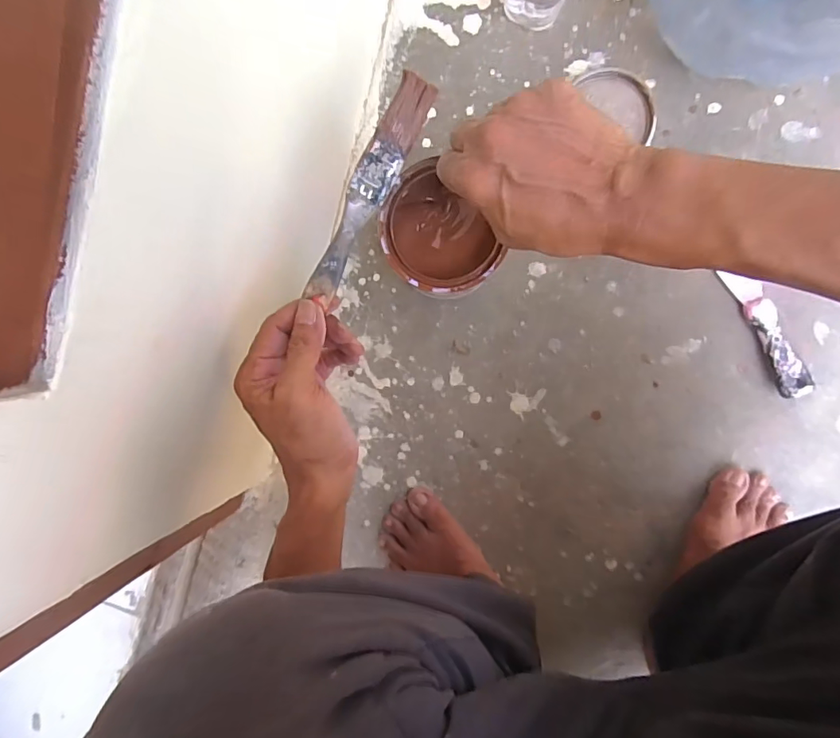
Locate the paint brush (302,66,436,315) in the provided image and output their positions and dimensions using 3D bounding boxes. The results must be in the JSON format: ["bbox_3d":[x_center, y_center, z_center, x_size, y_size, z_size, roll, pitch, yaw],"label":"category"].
[{"bbox_3d":[-0.033,-0.110,0.309,0.023,0.008,0.144,31,106,1],"label":"paint brush"}]

